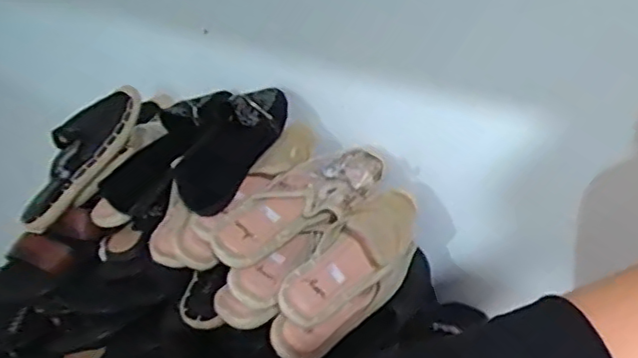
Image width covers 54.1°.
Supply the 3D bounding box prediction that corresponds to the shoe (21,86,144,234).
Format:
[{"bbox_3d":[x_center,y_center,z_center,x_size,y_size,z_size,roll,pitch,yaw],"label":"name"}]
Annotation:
[{"bbox_3d":[-0.335,-0.043,0.861,0.073,0.074,0.243,18,69,27],"label":"shoe"}]

